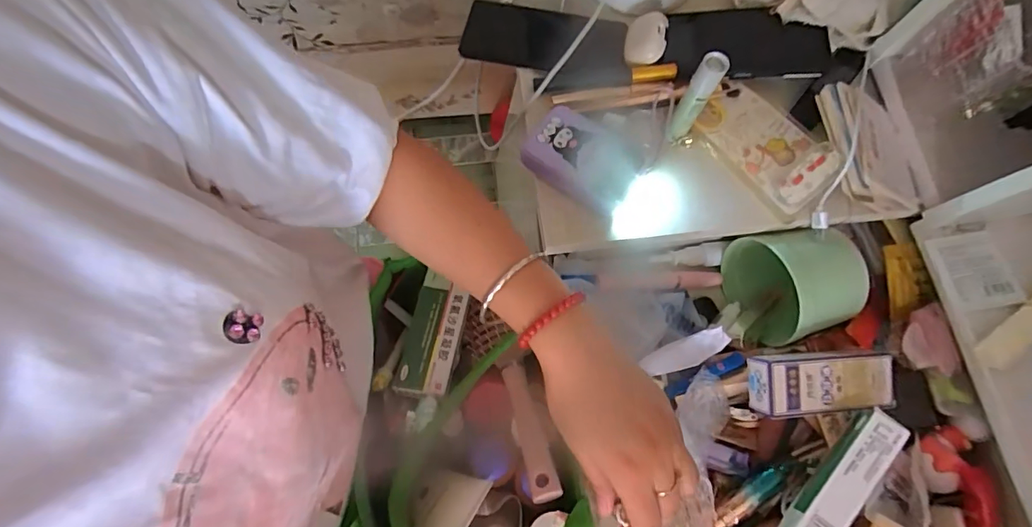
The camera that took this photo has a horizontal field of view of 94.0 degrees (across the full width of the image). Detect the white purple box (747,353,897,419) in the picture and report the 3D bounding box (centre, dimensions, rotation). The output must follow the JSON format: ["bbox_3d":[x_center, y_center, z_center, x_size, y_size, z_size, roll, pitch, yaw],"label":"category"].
[{"bbox_3d":[0.259,0.100,0.400,0.122,0.023,0.048,-2,73,-3],"label":"white purple box"}]

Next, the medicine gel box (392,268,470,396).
[{"bbox_3d":[-0.075,0.065,0.437,0.049,0.021,0.109,7,58,0],"label":"medicine gel box"}]

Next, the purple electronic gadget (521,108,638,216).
[{"bbox_3d":[0.060,-0.093,0.425,0.094,0.026,0.071,30,73,8],"label":"purple electronic gadget"}]

